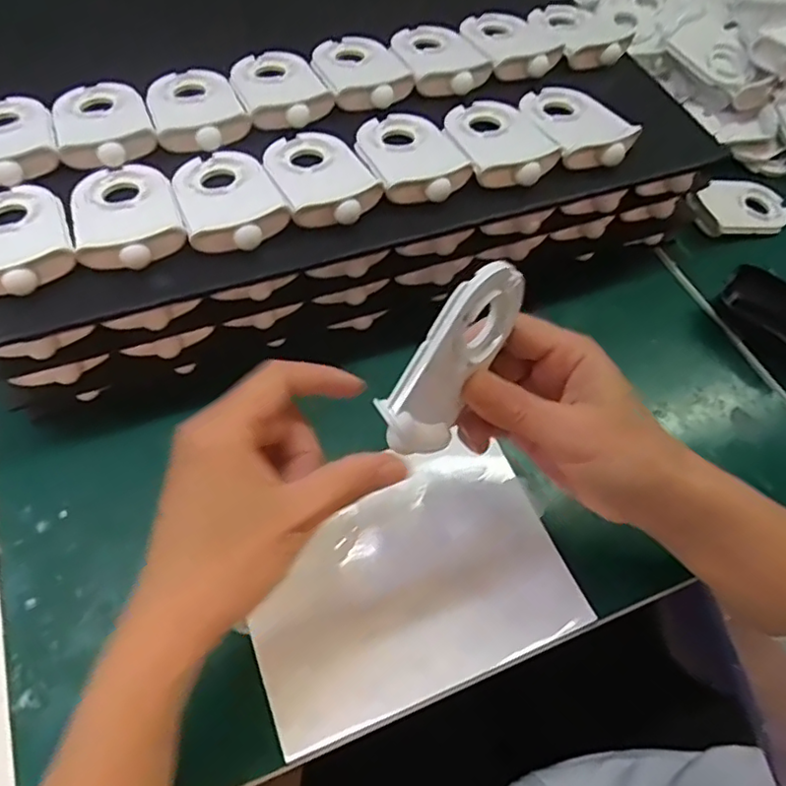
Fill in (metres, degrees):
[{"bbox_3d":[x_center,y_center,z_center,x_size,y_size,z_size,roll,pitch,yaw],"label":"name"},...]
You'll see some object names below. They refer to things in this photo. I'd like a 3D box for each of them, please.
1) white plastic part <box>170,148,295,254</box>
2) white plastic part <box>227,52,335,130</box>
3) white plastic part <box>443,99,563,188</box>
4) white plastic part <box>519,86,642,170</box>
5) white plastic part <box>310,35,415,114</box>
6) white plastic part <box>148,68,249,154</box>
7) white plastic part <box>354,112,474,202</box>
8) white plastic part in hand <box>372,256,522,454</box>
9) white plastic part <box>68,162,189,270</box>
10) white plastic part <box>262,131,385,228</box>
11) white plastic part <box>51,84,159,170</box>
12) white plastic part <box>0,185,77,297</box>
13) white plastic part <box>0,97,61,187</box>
[{"bbox_3d":[-0.098,-0.117,0.363,0.056,0.018,0.089,-18,61,-14],"label":"white plastic part"},{"bbox_3d":[-0.080,-0.215,0.421,0.058,0.014,0.086,-19,61,-14],"label":"white plastic part"},{"bbox_3d":[0.071,-0.168,0.405,0.059,0.019,0.089,-13,60,-11],"label":"white plastic part"},{"bbox_3d":[0.126,-0.186,0.419,0.061,0.018,0.093,-19,61,-14],"label":"white plastic part"},{"bbox_3d":[-0.024,-0.235,0.437,0.058,0.014,0.088,-17,61,-13],"label":"white plastic part"},{"bbox_3d":[-0.132,-0.192,0.406,0.058,0.012,0.088,-20,61,-15],"label":"white plastic part"},{"bbox_3d":[0.011,-0.153,0.391,0.059,0.019,0.088,-19,61,-14],"label":"white plastic part"},{"bbox_3d":[0.025,-0.016,0.255,0.023,0.053,0.083,39,98,28],"label":"white plastic part in hand"},{"bbox_3d":[-0.154,-0.105,0.352,0.058,0.015,0.089,-18,61,-14],"label":"white plastic part"},{"bbox_3d":[-0.045,-0.134,0.377,0.057,0.017,0.087,-21,62,-15],"label":"white plastic part"},{"bbox_3d":[-0.188,-0.177,0.393,0.057,0.012,0.086,-19,61,-14],"label":"white plastic part"},{"bbox_3d":[-0.212,-0.087,0.341,0.059,0.016,0.085,-22,62,-16],"label":"white plastic part"},{"bbox_3d":[-0.244,-0.164,0.382,0.058,0.013,0.087,-18,61,-14],"label":"white plastic part"}]

